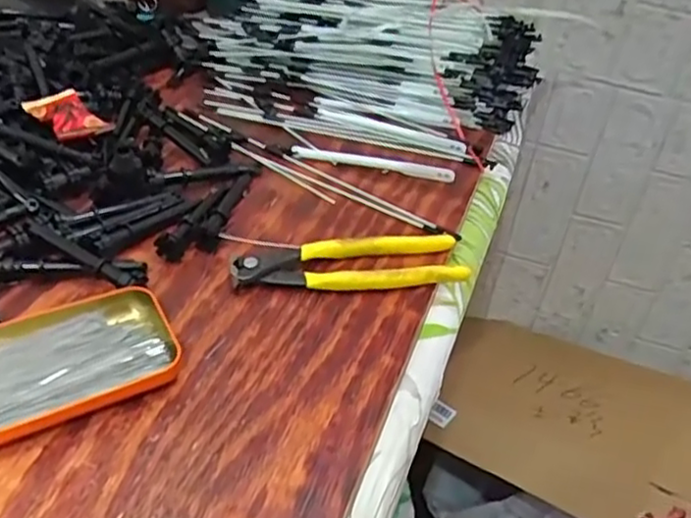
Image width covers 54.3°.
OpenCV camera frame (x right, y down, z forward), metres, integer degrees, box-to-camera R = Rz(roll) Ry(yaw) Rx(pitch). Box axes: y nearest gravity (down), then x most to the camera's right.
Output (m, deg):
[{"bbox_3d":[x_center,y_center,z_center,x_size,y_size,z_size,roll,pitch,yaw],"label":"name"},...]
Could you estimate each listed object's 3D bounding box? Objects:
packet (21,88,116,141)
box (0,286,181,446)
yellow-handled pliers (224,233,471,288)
[{"bbox_3d":[-0.231,-0.122,0.553,0.041,0.013,0.087,-28,50,-33],"label":"packet"},{"bbox_3d":[-0.172,0.062,0.380,0.142,0.019,0.079,-19,46,-26],"label":"box"},{"bbox_3d":[0.003,0.001,0.473,0.162,0.017,0.046,-3,41,-9],"label":"yellow-handled pliers"}]

